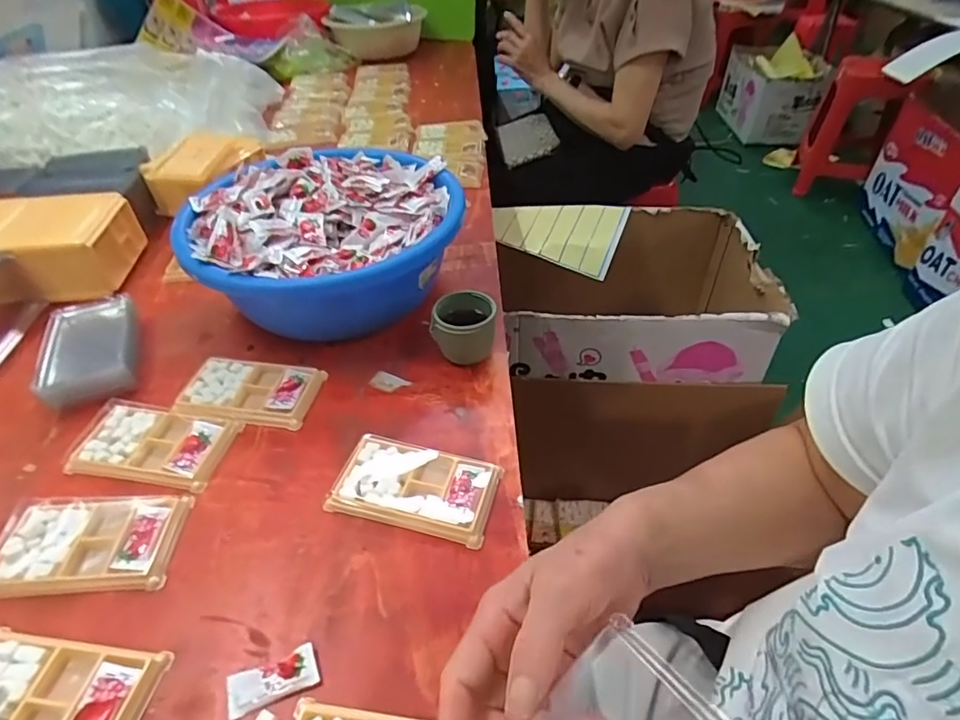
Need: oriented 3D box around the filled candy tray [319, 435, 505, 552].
[{"bbox_3d":[-0.055,0.110,0.469,0.136,0.014,0.076,10,44,12],"label":"filled candy tray"}]

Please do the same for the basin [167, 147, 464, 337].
[{"bbox_3d":[-0.179,-0.141,0.648,0.301,0.129,0.314,-1,43,1],"label":"basin"}]

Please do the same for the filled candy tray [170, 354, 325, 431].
[{"bbox_3d":[-0.238,0.032,0.556,0.132,0.012,0.078,4,43,5],"label":"filled candy tray"}]

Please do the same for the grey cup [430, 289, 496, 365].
[{"bbox_3d":[-0.017,-0.029,0.581,0.066,0.061,0.068,-1,43,1],"label":"grey cup"}]

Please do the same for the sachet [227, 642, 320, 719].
[{"bbox_3d":[-0.140,0.217,0.362,0.058,0.010,0.026,-16,45,-15],"label":"sachet"}]

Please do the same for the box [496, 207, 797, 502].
[{"bbox_3d":[0.286,-0.035,1.039,0.441,0.349,0.413,-1,43,0],"label":"box"}]

